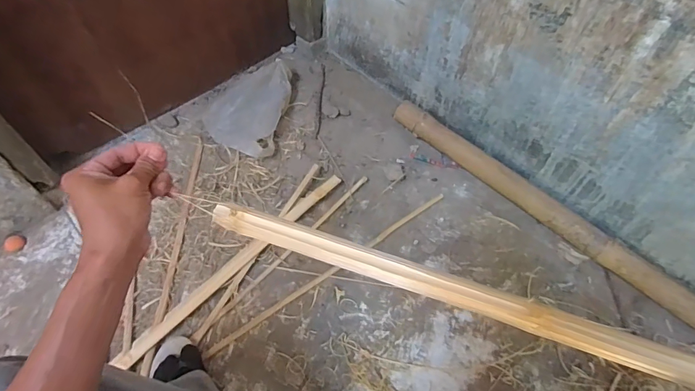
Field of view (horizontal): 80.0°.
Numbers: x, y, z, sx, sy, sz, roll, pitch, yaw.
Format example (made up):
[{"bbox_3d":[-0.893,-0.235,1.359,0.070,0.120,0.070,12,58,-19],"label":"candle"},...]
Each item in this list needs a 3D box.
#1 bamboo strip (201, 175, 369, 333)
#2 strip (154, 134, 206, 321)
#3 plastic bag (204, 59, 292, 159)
[{"bbox_3d":[-0.124,0.118,0.956,0.017,0.011,0.508,37,63,21],"label":"bamboo strip"},{"bbox_3d":[-0.392,0.056,0.992,0.020,0.007,0.491,0,56,-1],"label":"strip"},{"bbox_3d":[-0.279,-0.247,1.142,0.219,0.087,0.298,7,56,3],"label":"plastic bag"}]

